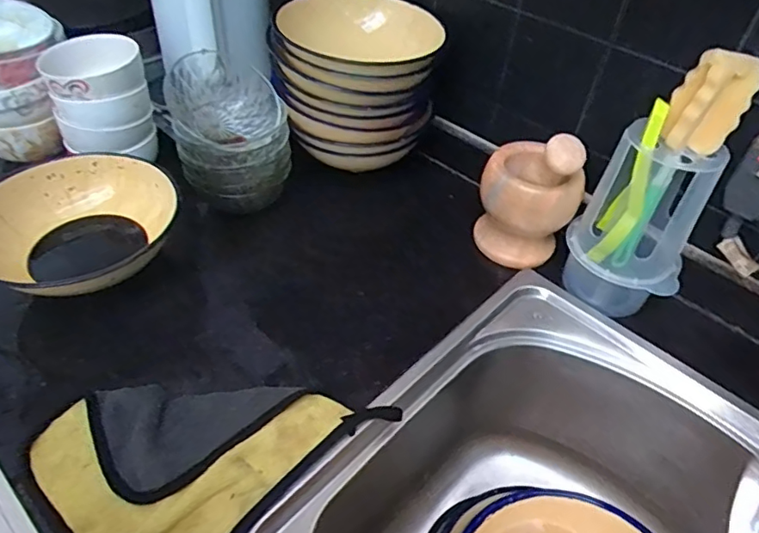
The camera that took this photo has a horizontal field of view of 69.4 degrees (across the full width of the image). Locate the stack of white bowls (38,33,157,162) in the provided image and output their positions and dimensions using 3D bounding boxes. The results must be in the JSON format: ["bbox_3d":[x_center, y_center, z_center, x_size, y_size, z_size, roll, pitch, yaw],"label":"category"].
[{"bbox_3d":[-0.320,-0.185,0.637,0.099,0.128,0.103,-18,50,-21],"label":"stack of white bowls"}]

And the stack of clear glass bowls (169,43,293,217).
[{"bbox_3d":[-0.167,-0.146,0.623,0.119,0.126,0.131,-10,47,-15],"label":"stack of clear glass bowls"}]

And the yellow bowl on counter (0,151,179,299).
[{"bbox_3d":[-0.287,-0.027,0.559,0.180,0.089,0.168,3,45,-3],"label":"yellow bowl on counter"}]

